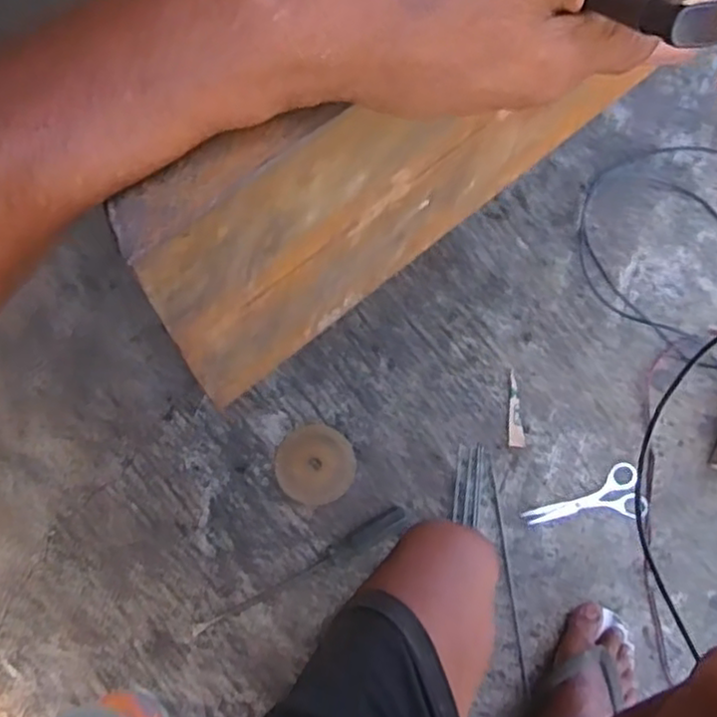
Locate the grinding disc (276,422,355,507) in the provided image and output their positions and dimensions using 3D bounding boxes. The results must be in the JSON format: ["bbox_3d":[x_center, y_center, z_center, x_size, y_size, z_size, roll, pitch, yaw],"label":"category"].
[{"bbox_3d":[-0.056,0.136,0.908,0.100,0.016,0.098,0,72,1],"label":"grinding disc"}]

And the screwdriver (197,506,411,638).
[{"bbox_3d":[-0.067,0.261,0.856,0.287,0.019,0.026,-30,74,-9],"label":"screwdriver"}]

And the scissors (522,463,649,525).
[{"bbox_3d":[0.287,0.188,0.883,0.154,0.014,0.065,-21,72,-6],"label":"scissors"}]

